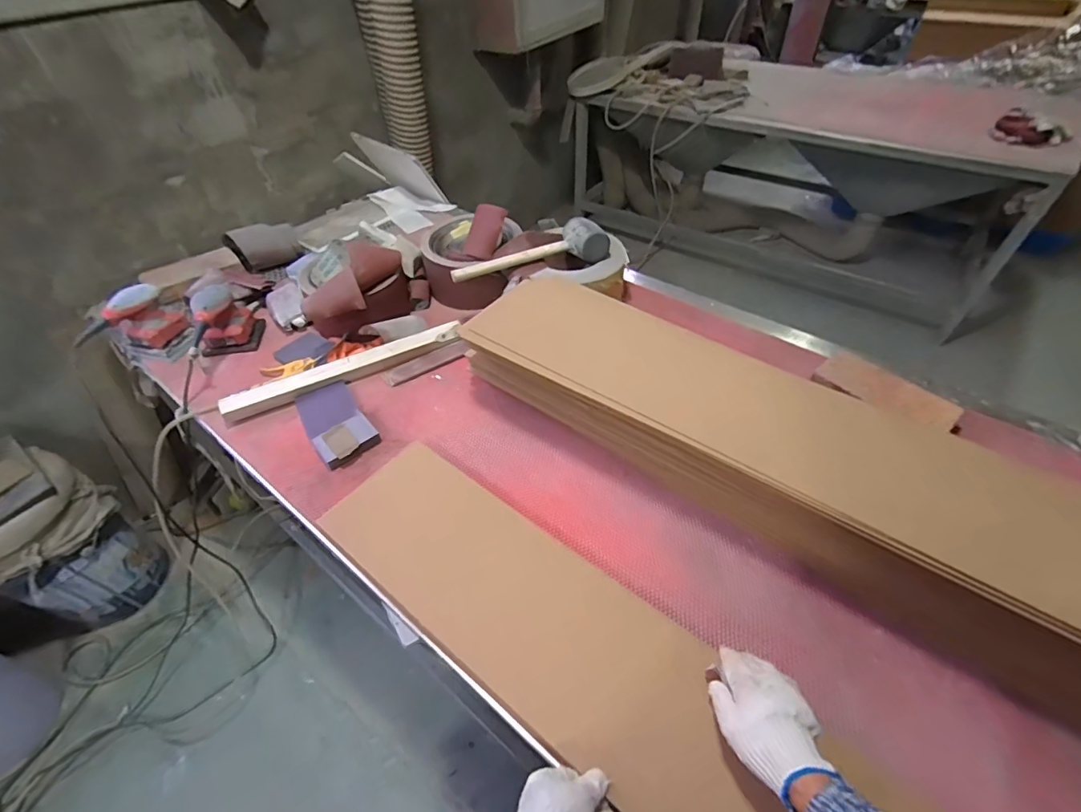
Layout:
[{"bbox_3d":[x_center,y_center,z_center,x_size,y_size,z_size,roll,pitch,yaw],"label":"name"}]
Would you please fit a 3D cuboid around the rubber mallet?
[{"bbox_3d":[-0.024,-0.342,1.045,0.349,0.067,0.087,-12,41,-6],"label":"rubber mallet"}]

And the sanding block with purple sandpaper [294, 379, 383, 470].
[{"bbox_3d":[-0.383,0.028,0.892,0.101,0.026,0.207,-29,46,-23],"label":"sanding block with purple sandpaper"}]

